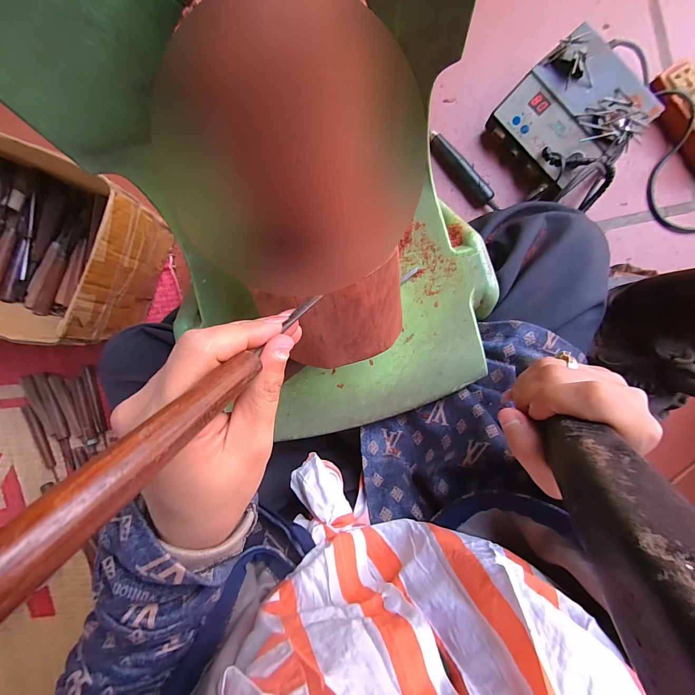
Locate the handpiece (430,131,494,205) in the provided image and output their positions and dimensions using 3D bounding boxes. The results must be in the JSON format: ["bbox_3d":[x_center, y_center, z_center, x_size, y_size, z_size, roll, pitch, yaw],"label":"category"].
[{"bbox_3d":[0.189,-0.301,0.571,0.030,0.026,0.146,-42,90,2],"label":"handpiece"}]

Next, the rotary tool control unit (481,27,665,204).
[{"bbox_3d":[0.338,-0.354,0.520,0.176,0.092,0.166,-40,89,2],"label":"rotary tool control unit"}]

